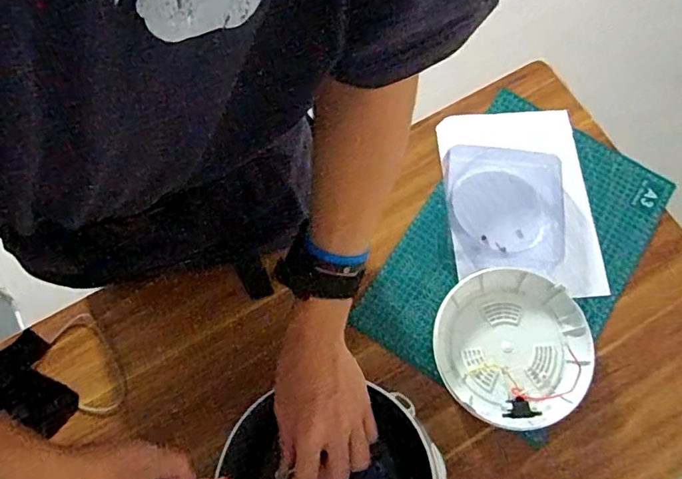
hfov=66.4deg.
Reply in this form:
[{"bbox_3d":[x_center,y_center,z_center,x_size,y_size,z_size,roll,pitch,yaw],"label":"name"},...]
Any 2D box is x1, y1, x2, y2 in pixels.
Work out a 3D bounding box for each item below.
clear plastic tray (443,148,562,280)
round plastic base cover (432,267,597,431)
[{"bbox_3d":[0.241,-0.043,0.766,0.166,0.033,0.183,2,72,0],"label":"clear plastic tray"},{"bbox_3d":[0.230,0.142,0.708,0.200,0.034,0.206,0,72,0],"label":"round plastic base cover"}]

